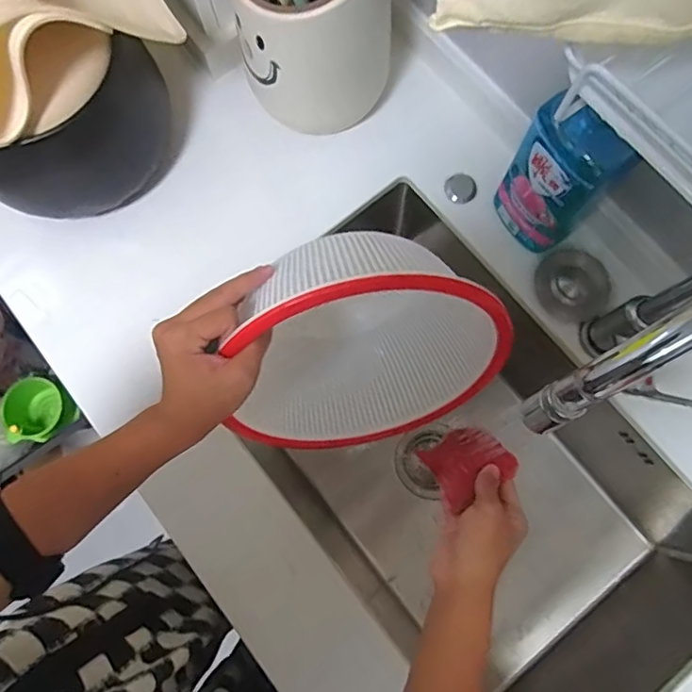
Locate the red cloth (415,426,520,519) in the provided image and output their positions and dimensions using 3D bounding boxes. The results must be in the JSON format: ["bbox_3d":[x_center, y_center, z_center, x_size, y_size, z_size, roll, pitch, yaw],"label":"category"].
[{"bbox_3d":[0.116,0.112,0.518,0.075,0.016,0.070,-39,44,11],"label":"red cloth"}]

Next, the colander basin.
[{"bbox_3d":[-0.007,0.000,0.519,0.281,0.278,0.113,-29,55,24],"label":"colander basin"}]

